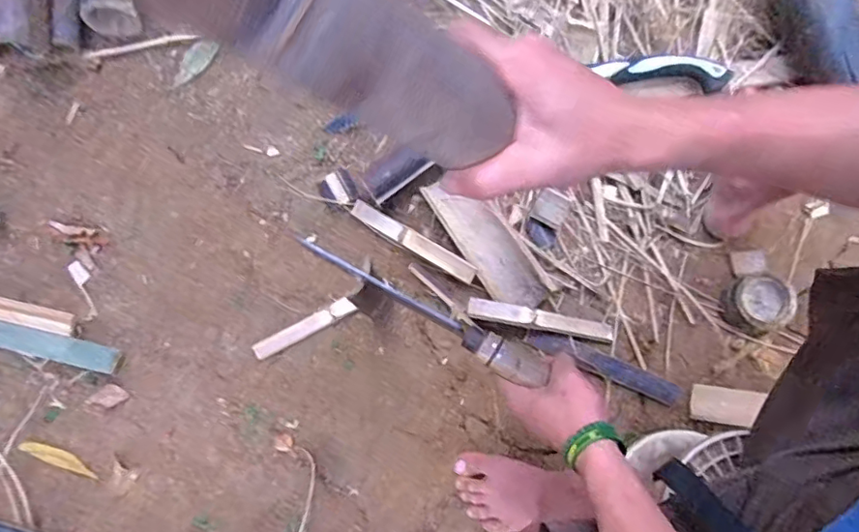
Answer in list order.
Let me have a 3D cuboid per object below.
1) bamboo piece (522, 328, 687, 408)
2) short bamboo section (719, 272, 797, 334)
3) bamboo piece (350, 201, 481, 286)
[{"bbox_3d":[0.241,0.136,0.757,0.217,0.006,0.033,23,79,6],"label":"bamboo piece"},{"bbox_3d":[0.451,0.051,0.749,0.074,0.041,0.075,26,79,6],"label":"short bamboo section"},{"bbox_3d":[-0.024,-0.038,0.790,0.203,0.023,0.027,30,80,7],"label":"bamboo piece"}]

